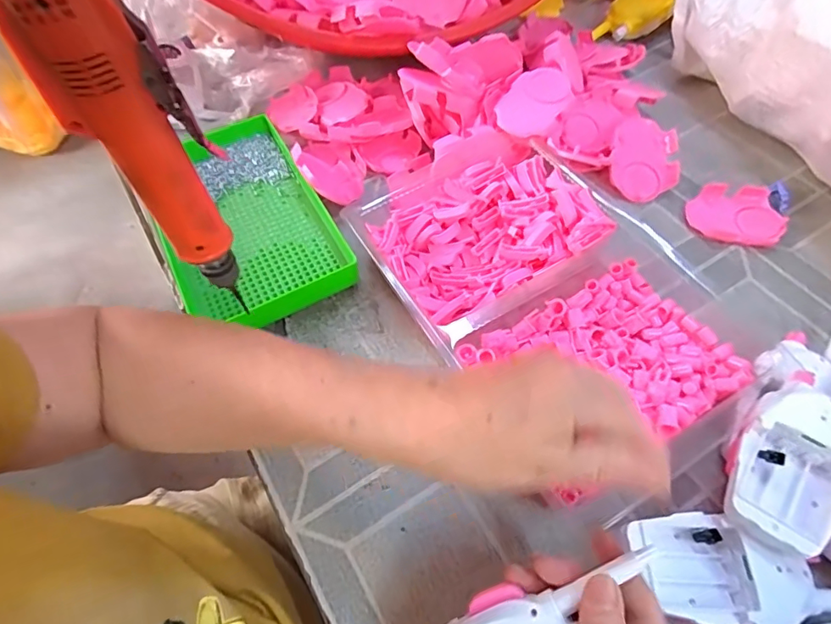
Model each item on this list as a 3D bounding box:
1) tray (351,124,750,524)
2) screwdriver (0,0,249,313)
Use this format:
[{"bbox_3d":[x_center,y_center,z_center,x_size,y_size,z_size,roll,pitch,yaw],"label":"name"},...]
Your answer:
[{"bbox_3d":[0.114,-0.029,0.411,0.220,0.049,0.322,-31,62,-15],"label":"tray"},{"bbox_3d":[-0.129,-0.077,0.246,0.036,0.184,0.038,19,62,14],"label":"screwdriver"}]

